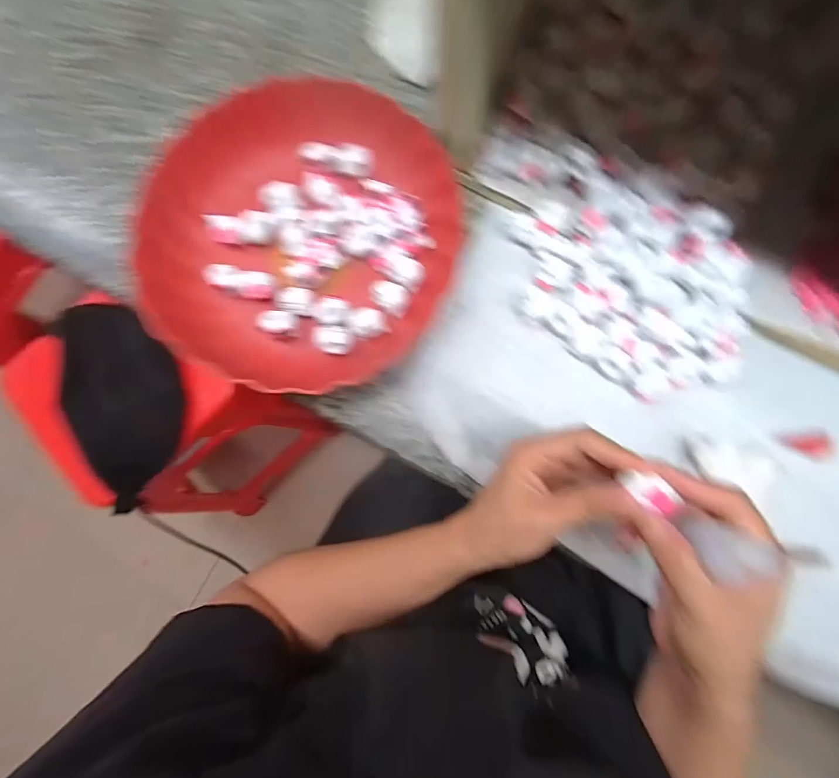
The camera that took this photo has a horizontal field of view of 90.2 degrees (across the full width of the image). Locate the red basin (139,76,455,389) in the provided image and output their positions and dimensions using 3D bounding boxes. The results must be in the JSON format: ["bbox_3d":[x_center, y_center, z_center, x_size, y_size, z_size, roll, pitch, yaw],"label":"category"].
[{"bbox_3d":[-0.098,-0.121,0.337,0.241,0.067,0.228,-1,82,4],"label":"red basin"}]

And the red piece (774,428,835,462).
[{"bbox_3d":[0.279,0.036,0.300,0.036,0.004,0.022,27,85,7],"label":"red piece"}]

